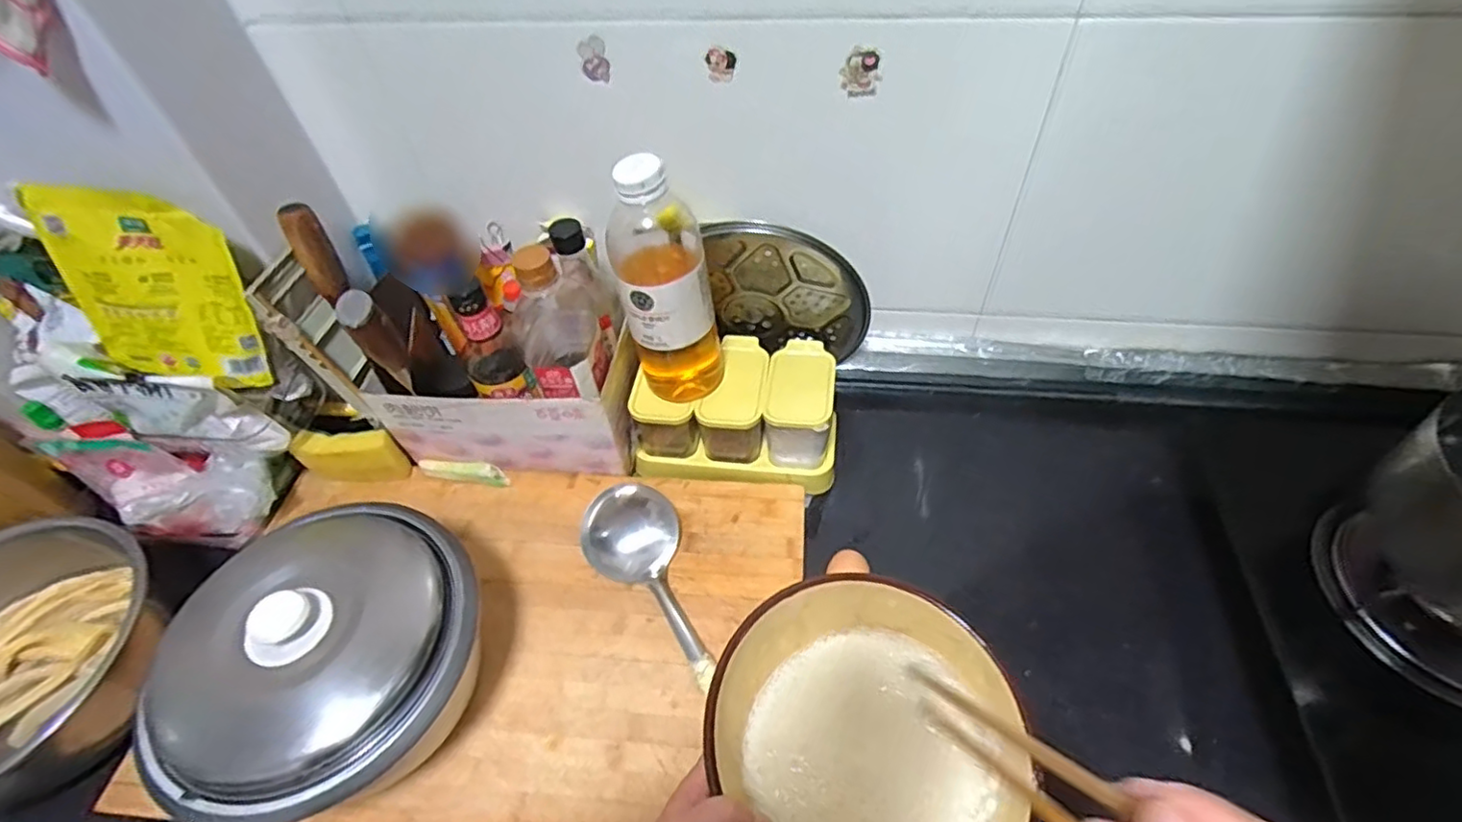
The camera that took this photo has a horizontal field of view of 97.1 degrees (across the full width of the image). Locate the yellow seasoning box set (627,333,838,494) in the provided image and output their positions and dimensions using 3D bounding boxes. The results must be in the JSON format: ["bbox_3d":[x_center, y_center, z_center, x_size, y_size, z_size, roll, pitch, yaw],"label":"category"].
[{"bbox_3d":[0.009,0.000,0.692,0.204,0.100,0.133,6,52,6],"label":"yellow seasoning box set"}]

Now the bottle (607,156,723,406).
[{"bbox_3d":[-0.059,-0.114,0.589,0.087,0.234,0.088,-12,52,-8],"label":"bottle"}]

